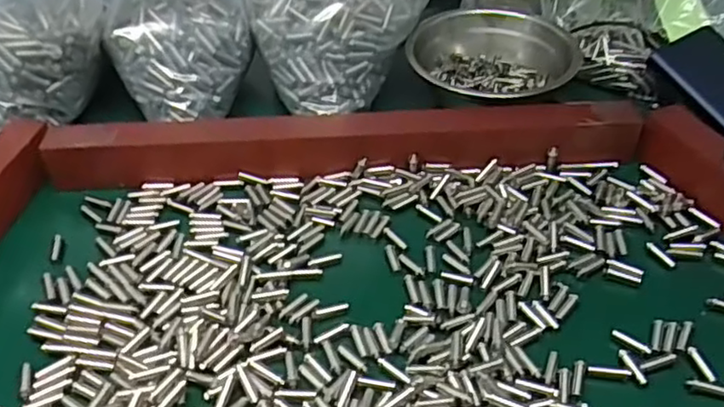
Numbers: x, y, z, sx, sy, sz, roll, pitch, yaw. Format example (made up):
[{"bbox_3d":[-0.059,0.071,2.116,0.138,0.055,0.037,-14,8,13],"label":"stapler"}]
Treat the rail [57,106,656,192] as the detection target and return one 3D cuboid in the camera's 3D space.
[{"bbox_3d":[-0.012,-0.045,0.460,0.398,0.034,0.037,-1,44,-1],"label":"rail"}]

